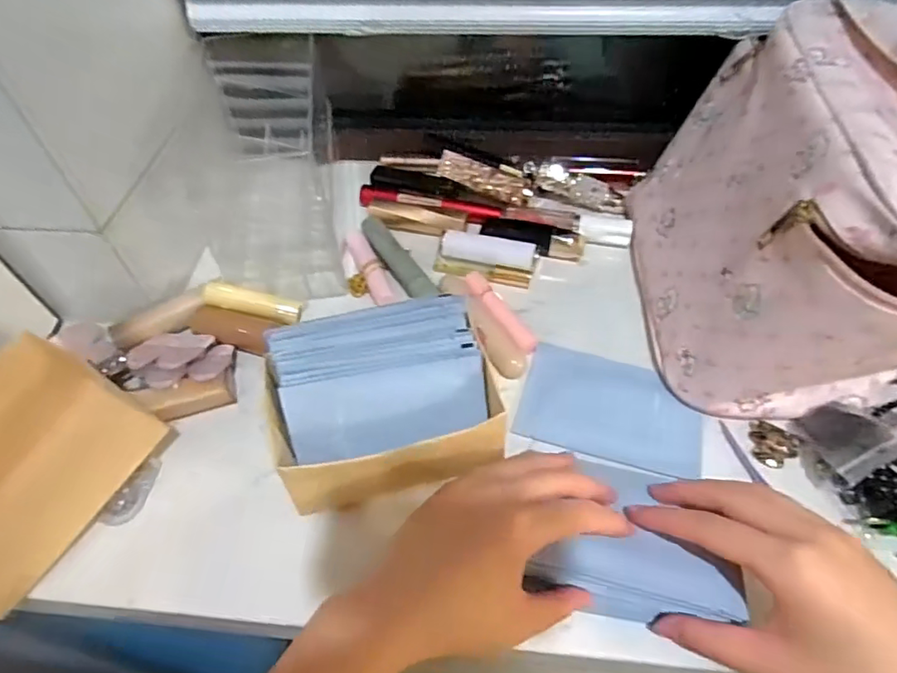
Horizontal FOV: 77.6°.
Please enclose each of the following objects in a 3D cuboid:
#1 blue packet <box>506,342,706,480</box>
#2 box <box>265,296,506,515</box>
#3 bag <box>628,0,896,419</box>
[{"bbox_3d":[0.109,0.047,0.377,0.115,0.007,0.077,14,54,13],"label":"blue packet"},{"bbox_3d":[-0.038,0.044,0.335,0.127,0.066,0.101,-14,53,-8],"label":"box"},{"bbox_3d":[0.230,-0.082,0.355,0.171,0.164,0.243,-2,52,1],"label":"bag"}]

